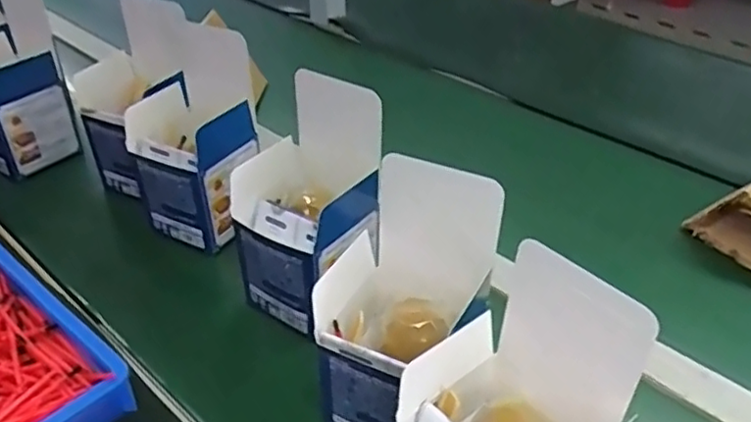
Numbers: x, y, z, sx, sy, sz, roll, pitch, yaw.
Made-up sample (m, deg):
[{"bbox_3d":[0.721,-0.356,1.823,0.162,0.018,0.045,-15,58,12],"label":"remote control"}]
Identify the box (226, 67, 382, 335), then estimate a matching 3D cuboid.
[{"bbox_3d":[-0.050,-0.002,0.506,0.110,0.171,0.087,16,37,26],"label":"box"}]

